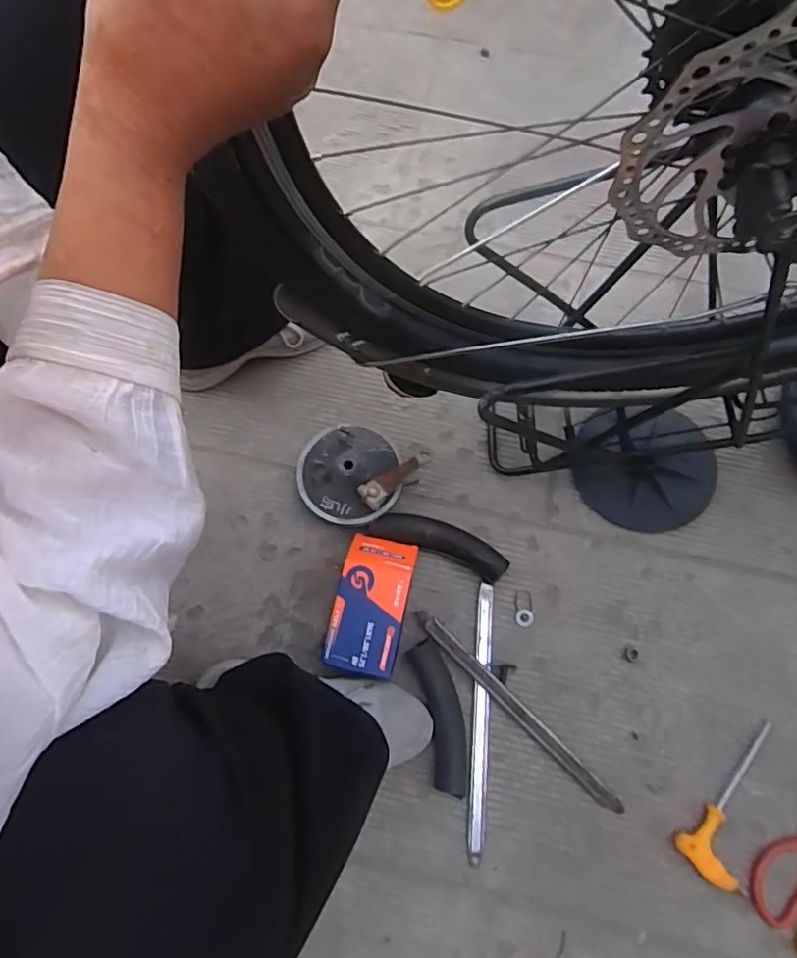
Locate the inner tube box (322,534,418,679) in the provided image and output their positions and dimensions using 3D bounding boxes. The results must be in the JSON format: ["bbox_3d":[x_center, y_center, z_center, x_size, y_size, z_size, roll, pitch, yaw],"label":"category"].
[{"bbox_3d":[-0.030,0.141,0.642,0.076,0.055,0.148,11,73,5],"label":"inner tube box"}]

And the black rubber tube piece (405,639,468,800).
[{"bbox_3d":[0.048,0.260,0.620,0.043,0.025,0.157,-11,72,-3],"label":"black rubber tube piece"}]

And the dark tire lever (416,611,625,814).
[{"bbox_3d":[0.129,0.251,0.622,0.285,0.017,0.019,42,77,13],"label":"dark tire lever"}]

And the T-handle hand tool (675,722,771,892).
[{"bbox_3d":[0.366,0.346,0.591,0.163,0.018,0.071,-41,76,-12],"label":"T-handle hand tool"}]

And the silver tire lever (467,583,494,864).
[{"bbox_3d":[0.090,0.259,0.621,0.019,0.011,0.283,5,72,2],"label":"silver tire lever"}]

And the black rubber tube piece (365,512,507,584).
[{"bbox_3d":[0.050,0.075,0.676,0.160,0.031,0.044,21,73,7],"label":"black rubber tube piece"}]

